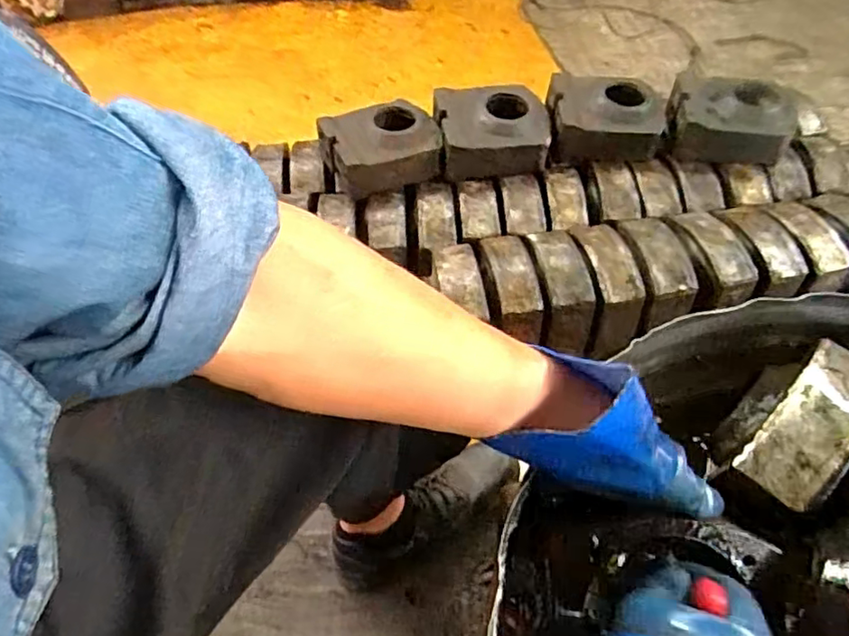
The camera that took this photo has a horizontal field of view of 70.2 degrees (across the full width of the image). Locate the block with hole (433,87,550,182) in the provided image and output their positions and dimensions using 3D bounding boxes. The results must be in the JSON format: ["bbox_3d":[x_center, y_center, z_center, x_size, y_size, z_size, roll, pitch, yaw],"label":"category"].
[{"bbox_3d":[0.117,-0.327,1.064,0.193,0.093,0.156,1,50,3],"label":"block with hole"}]

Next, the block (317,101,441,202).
[{"bbox_3d":[-0.076,-0.296,1.049,0.182,0.086,0.155,-20,52,-14],"label":"block"}]

